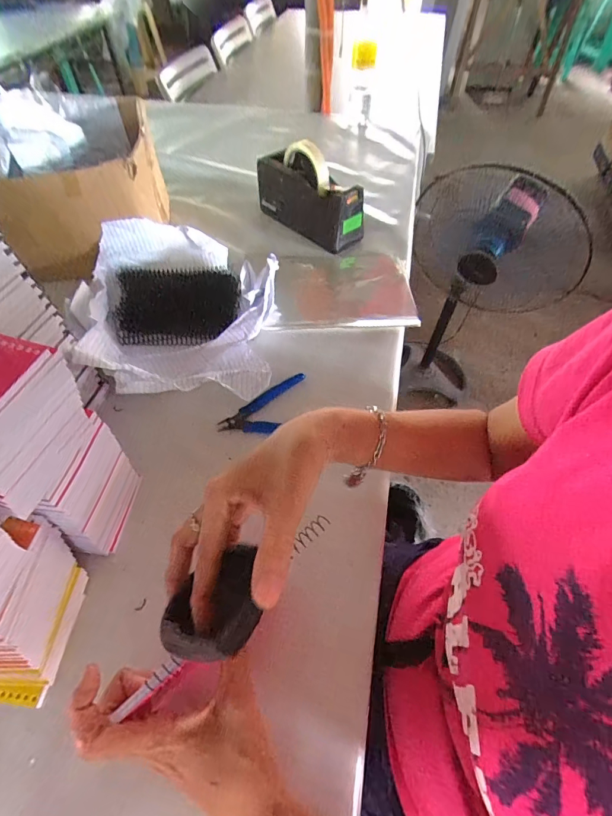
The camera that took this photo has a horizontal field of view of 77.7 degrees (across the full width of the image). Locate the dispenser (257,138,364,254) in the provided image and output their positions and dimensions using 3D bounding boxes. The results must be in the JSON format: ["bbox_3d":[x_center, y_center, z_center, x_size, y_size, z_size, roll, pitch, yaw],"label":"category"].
[{"bbox_3d":[0.004,-0.360,0.649,0.202,0.122,0.061,33,61,21],"label":"dispenser"}]

